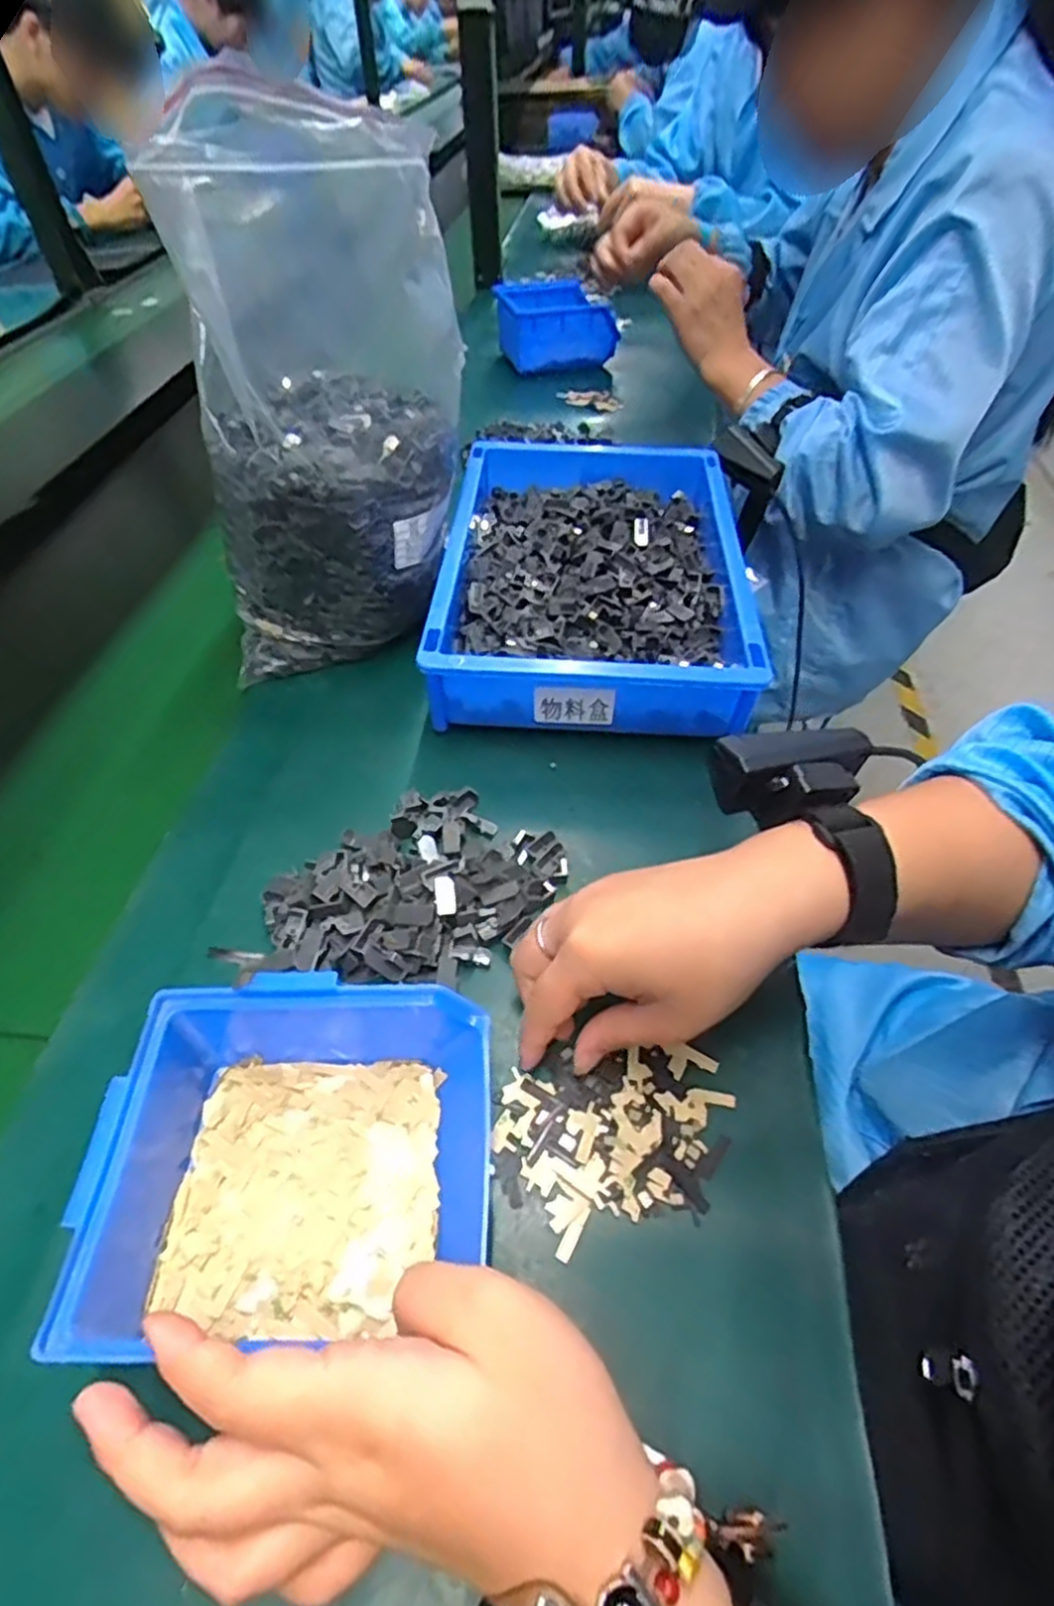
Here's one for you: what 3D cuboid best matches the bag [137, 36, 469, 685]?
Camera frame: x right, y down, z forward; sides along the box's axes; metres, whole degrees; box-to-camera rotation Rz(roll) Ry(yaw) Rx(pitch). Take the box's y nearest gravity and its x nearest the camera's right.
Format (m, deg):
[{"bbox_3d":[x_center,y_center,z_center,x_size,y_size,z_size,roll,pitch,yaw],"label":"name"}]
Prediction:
[{"bbox_3d":[-0.130,-0.254,0.483,0.173,0.284,0.191,-6,51,-1],"label":"bag"}]

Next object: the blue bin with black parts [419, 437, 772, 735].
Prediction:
[{"bbox_3d":[0.048,-0.170,0.543,0.201,0.072,0.304,1,51,5],"label":"blue bin with black parts"}]

